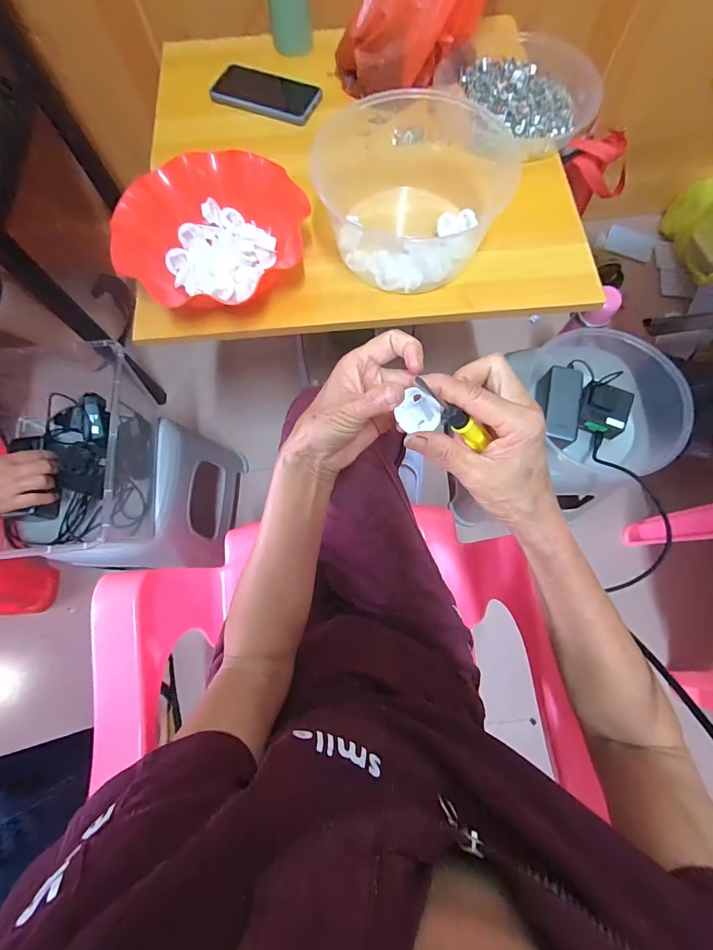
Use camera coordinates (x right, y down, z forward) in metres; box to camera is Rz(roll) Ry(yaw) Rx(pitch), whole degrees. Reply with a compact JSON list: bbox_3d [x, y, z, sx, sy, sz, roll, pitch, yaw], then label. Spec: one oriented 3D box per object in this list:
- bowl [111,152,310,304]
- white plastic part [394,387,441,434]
[{"bbox_3d":[-0.171,-0.296,0.475,0.220,0.066,0.200,0,74,1],"label":"bowl"},{"bbox_3d":[0.043,-0.043,0.257,0.029,0.005,0.029,2,85,-12],"label":"white plastic part"}]

